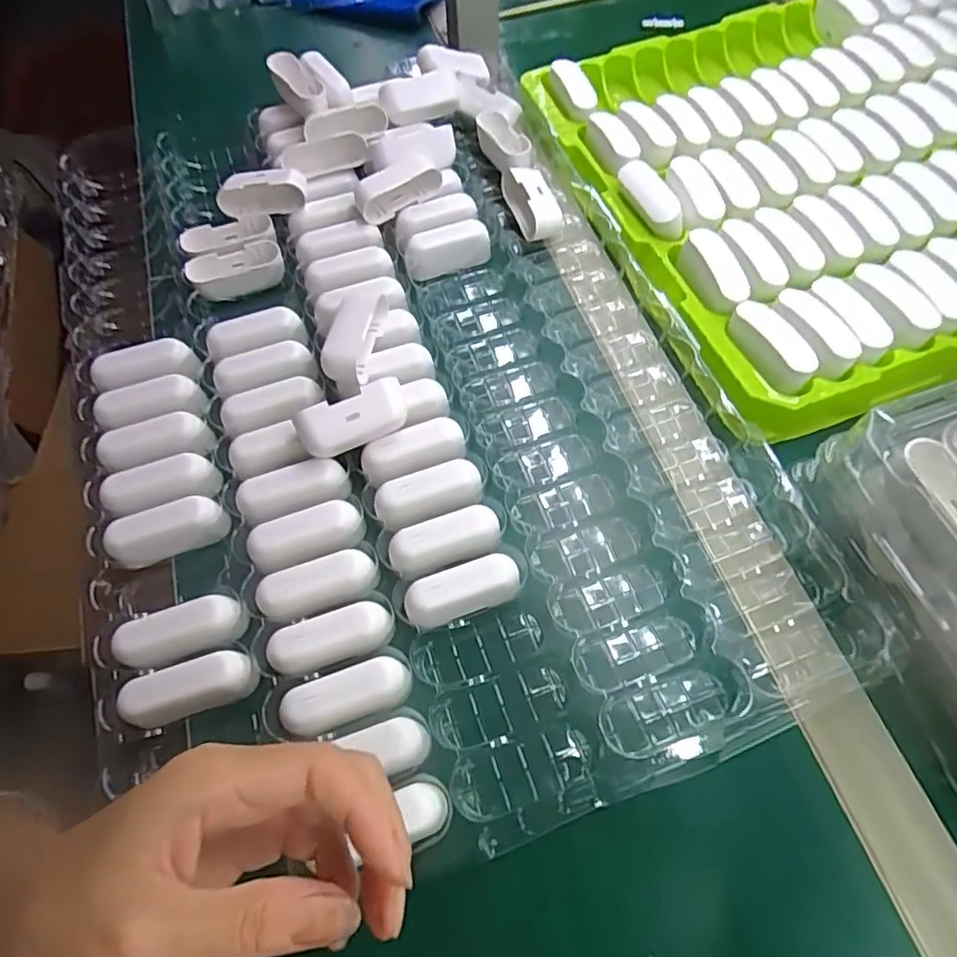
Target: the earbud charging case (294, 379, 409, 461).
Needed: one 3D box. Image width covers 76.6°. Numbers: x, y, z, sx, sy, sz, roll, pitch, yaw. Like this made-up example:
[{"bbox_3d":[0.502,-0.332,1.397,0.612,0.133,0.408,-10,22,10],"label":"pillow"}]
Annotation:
[{"bbox_3d":[-0.073,-0.032,0.352,0.063,0.031,0.023,-17,64,-6],"label":"earbud charging case"}]

